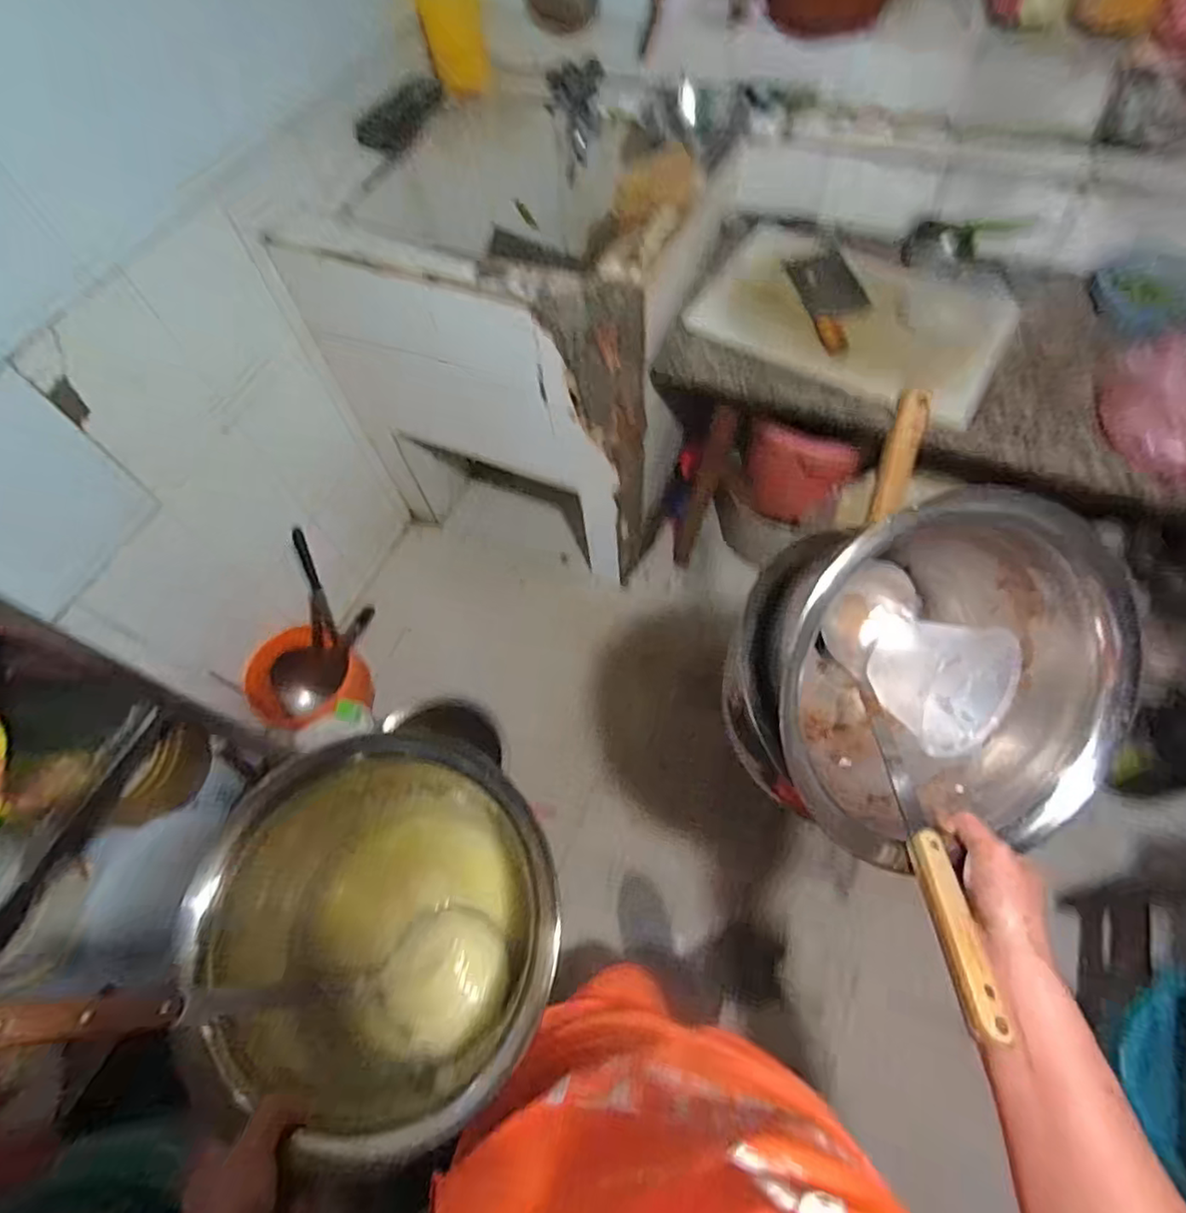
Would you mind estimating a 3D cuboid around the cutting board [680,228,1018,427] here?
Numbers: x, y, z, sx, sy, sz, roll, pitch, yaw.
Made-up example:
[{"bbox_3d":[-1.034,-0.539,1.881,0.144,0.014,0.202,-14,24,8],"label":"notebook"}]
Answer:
[{"bbox_3d":[0.414,-0.477,1.023,0.465,0.035,0.318,29,67,19],"label":"cutting board"}]

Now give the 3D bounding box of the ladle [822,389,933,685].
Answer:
[{"bbox_3d":[0.247,-0.055,0.518,0.076,0.226,0.053,6,24,7],"label":"ladle"}]

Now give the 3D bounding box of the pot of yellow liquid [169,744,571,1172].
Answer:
[{"bbox_3d":[-0.155,0.246,0.484,0.258,0.114,0.262,-2,63,3],"label":"pot of yellow liquid"}]

